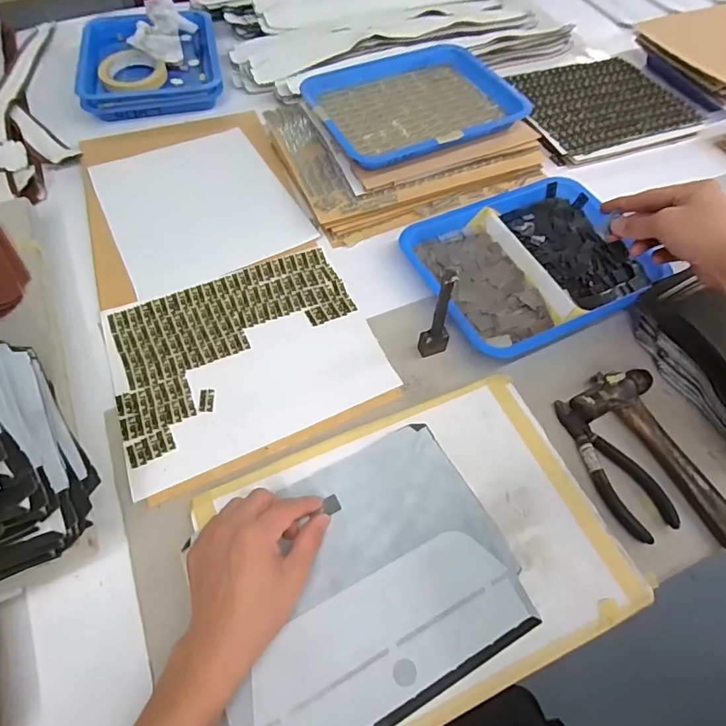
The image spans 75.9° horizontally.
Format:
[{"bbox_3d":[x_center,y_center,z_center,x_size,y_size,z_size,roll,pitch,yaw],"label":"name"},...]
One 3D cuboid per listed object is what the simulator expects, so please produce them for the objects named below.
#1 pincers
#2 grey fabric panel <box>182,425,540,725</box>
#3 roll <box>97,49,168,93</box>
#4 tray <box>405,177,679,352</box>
[{"bbox_3d":[0.244,0.099,0.462,0.053,0.011,0.148,-21,61,-13],"label":"pincers"},{"bbox_3d":[-0.001,0.179,0.392,0.240,0.008,0.197,-25,62,-15],"label":"grey fabric panel"},{"bbox_3d":[-0.384,-0.480,0.776,0.111,0.027,0.096,23,61,12],"label":"roll"},{"bbox_3d":[0.204,-0.127,0.575,0.260,0.027,0.216,-23,61,-14],"label":"tray"}]

